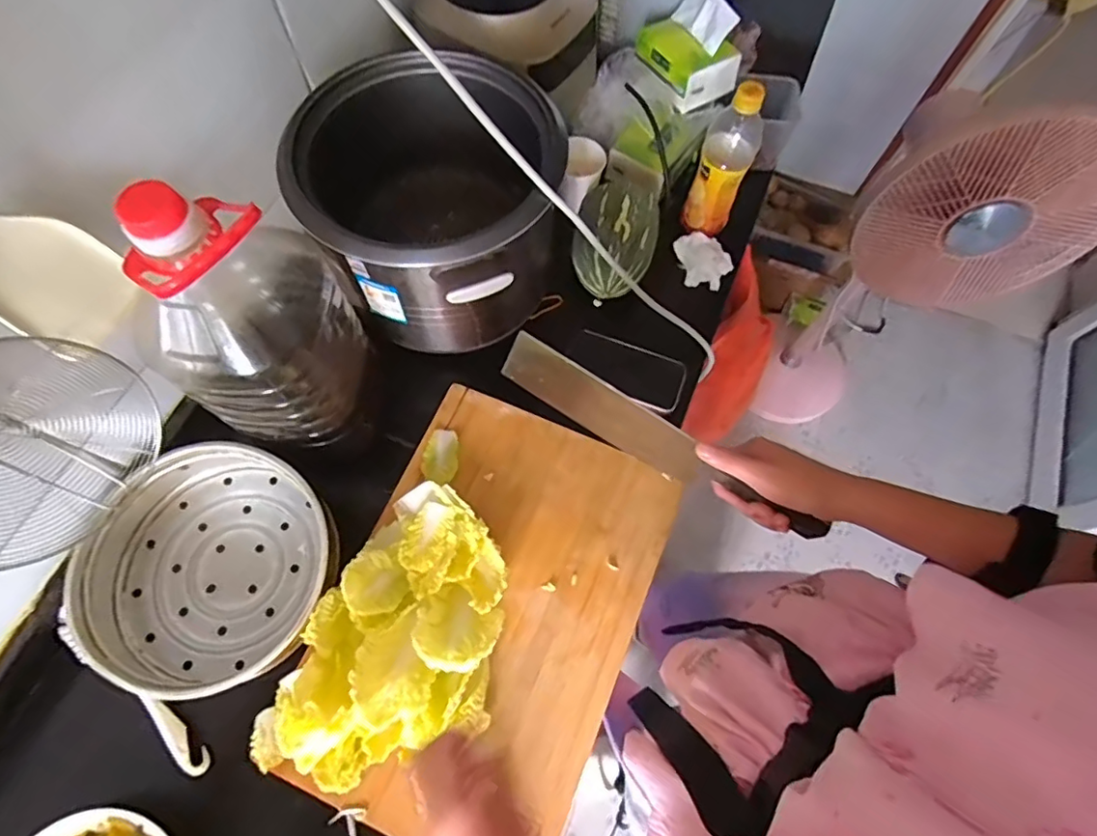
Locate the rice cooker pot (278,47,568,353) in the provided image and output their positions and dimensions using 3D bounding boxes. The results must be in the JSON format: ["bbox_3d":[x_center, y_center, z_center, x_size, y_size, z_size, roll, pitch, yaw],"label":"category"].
[{"bbox_3d":[-0.126,-0.220,0.628,0.275,0.199,0.278,1,67,-1],"label":"rice cooker pot"}]

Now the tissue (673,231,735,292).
[{"bbox_3d":[0.208,-0.213,0.752,0.060,0.027,0.079,-14,68,-7],"label":"tissue"}]

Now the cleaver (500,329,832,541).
[{"bbox_3d":[0.097,0.024,0.508,0.307,0.100,0.014,32,70,0],"label":"cleaver"}]

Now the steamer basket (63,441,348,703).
[{"bbox_3d":[-0.346,0.146,0.568,0.242,0.092,0.226,1,67,-1],"label":"steamer basket"}]

